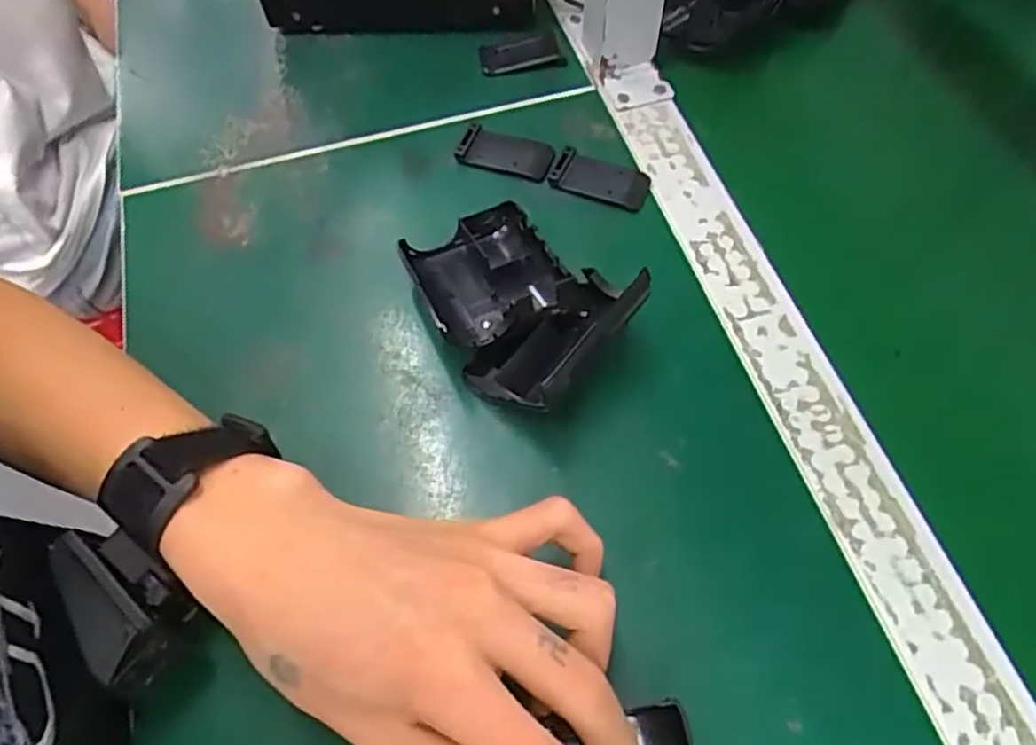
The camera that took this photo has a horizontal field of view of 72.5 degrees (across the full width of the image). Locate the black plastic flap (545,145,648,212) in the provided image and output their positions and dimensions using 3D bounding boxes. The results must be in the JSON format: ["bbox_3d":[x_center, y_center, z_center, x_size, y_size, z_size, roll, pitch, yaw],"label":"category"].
[{"bbox_3d":[0.048,-0.112,0.409,0.055,0.011,0.030,22,64,14],"label":"black plastic flap"}]

